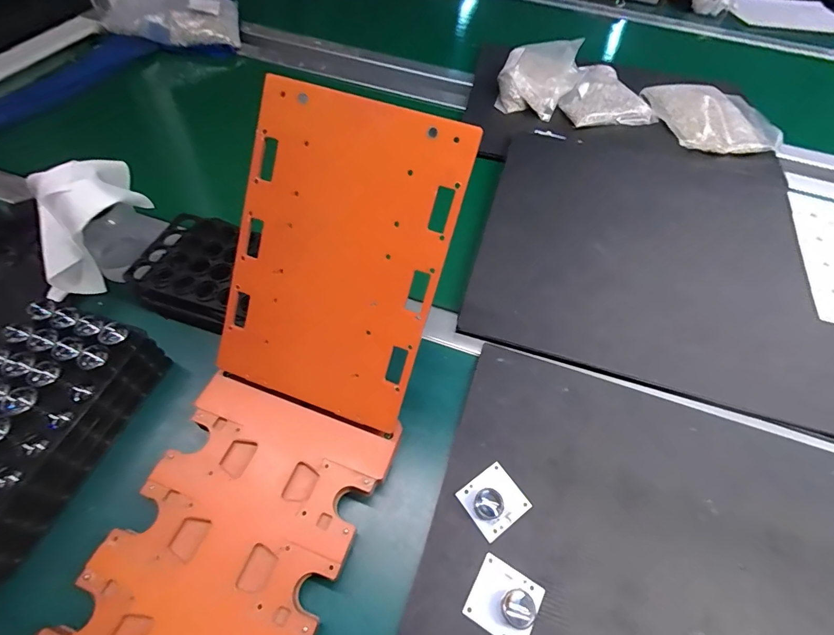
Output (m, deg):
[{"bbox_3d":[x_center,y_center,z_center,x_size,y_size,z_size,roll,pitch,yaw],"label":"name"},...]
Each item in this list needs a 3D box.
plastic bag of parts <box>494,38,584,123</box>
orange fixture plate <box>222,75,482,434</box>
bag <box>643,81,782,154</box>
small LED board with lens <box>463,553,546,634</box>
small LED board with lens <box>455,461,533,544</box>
[{"bbox_3d":[0.200,-0.405,0.685,0.122,0.049,0.167,23,58,12],"label":"plastic bag of parts"},{"bbox_3d":[-0.061,-0.039,0.312,0.152,0.231,0.011,18,14,7],"label":"orange fixture plate"},{"bbox_3d":[0.479,-0.330,0.661,0.173,0.034,0.166,-7,57,-8],"label":"bag"},{"bbox_3d":[0.065,0.206,0.297,0.047,0.016,0.044,28,59,16],"label":"small LED board with lens"},{"bbox_3d":[0.064,0.148,0.334,0.048,0.018,0.045,-29,61,-21],"label":"small LED board with lens"}]

